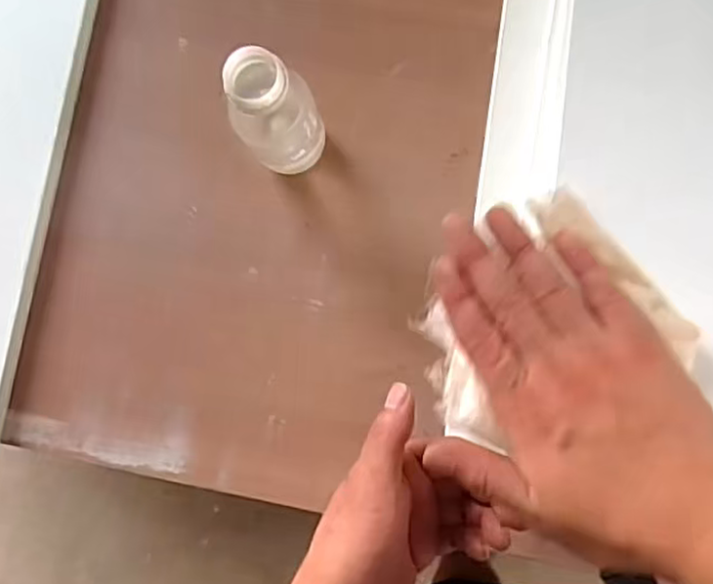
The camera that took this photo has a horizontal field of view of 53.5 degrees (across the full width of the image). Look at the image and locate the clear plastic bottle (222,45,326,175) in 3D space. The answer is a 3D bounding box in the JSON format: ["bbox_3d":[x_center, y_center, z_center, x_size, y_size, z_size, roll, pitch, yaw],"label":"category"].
[{"bbox_3d":[-0.056,-0.125,0.510,0.054,0.153,0.052,0,87,4],"label":"clear plastic bottle"}]

